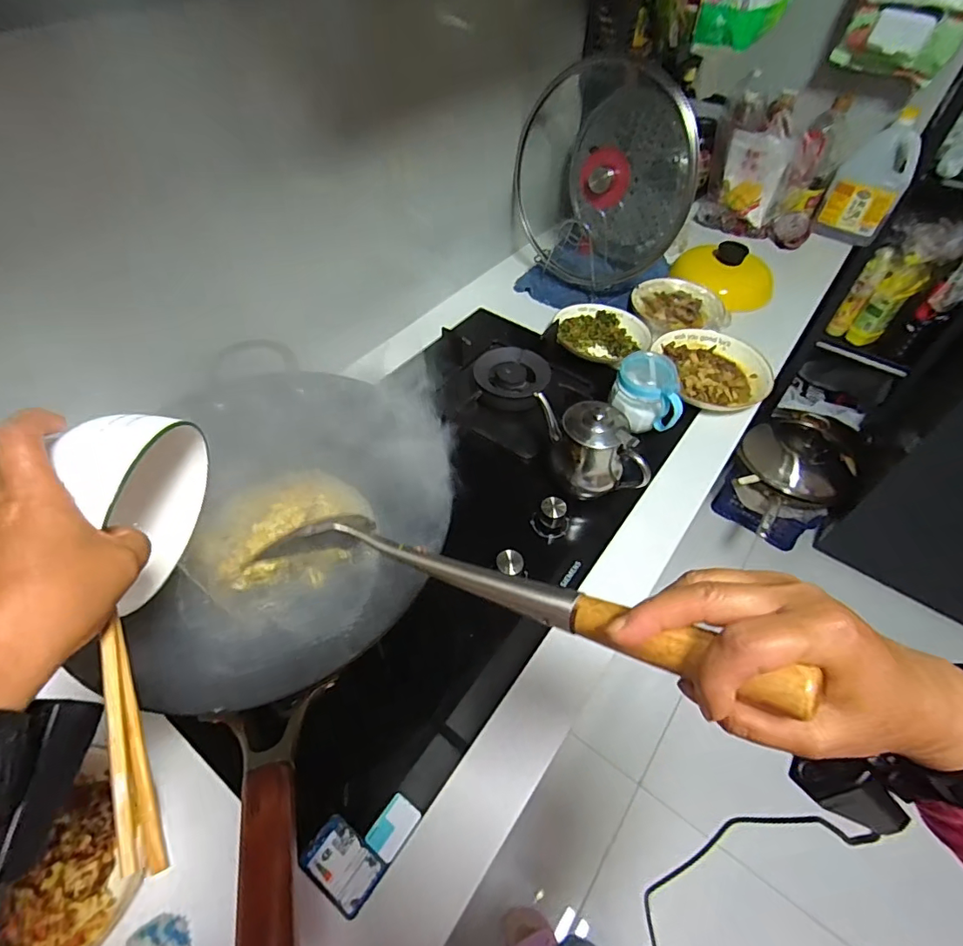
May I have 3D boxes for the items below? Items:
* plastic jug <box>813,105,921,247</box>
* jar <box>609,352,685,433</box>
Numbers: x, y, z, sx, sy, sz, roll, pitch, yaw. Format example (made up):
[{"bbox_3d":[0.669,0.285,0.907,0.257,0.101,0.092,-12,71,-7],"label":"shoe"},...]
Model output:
[{"bbox_3d":[0.844,-0.629,1.110,0.137,0.226,0.097,30,55,19],"label":"plastic jug"},{"bbox_3d":[0.242,-0.116,0.742,0.099,0.082,0.076,22,52,13],"label":"jar"}]

